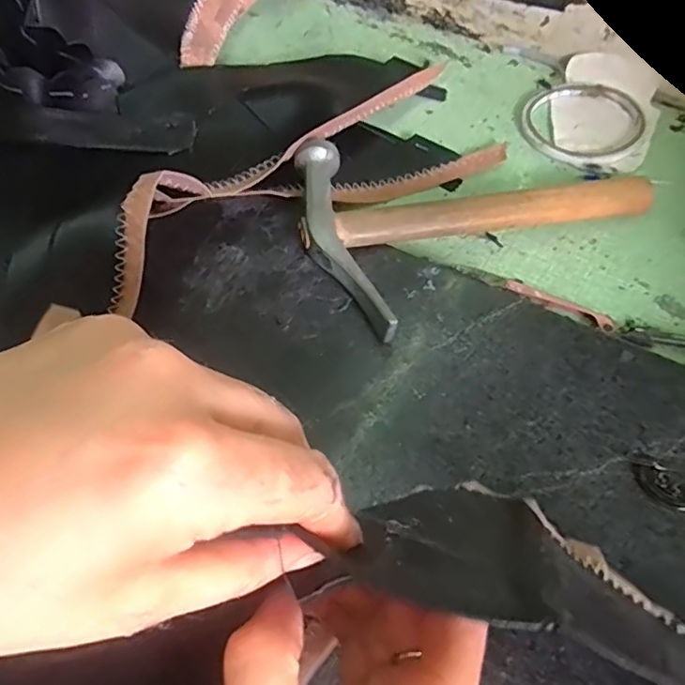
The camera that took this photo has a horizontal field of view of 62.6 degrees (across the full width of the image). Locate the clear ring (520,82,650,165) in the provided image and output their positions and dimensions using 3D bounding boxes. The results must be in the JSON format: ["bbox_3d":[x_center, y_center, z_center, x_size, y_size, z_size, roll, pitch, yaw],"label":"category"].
[{"bbox_3d":[0.181,-0.169,0.428,0.086,0.006,0.086,0,61,1],"label":"clear ring"}]

